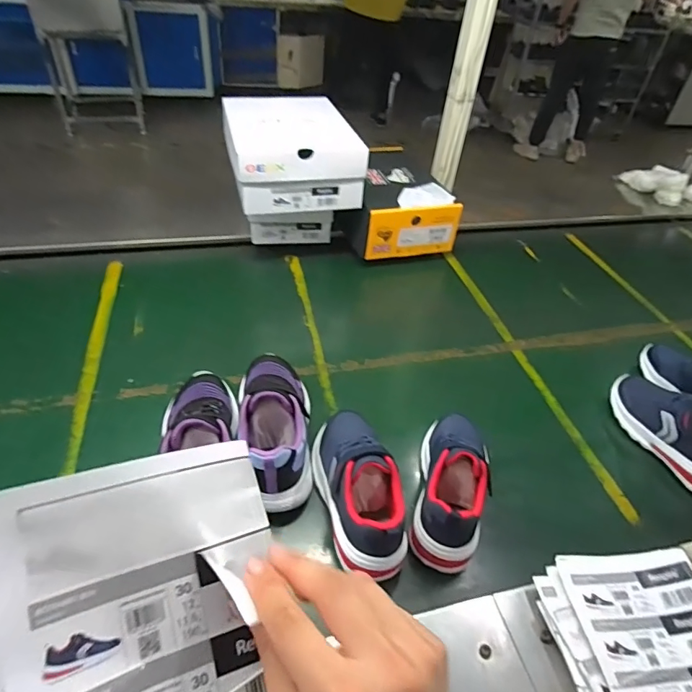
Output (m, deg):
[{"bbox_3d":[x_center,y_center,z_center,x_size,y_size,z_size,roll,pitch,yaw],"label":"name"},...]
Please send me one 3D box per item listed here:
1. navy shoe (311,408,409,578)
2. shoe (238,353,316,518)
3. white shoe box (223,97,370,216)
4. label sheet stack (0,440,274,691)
[{"bbox_3d":[0.013,0.154,0.543,0.077,0.084,0.206,-6,44,-15],"label":"navy shoe"},{"bbox_3d":[-0.088,0.083,0.601,0.087,0.088,0.245,1,42,-7],"label":"shoe"},{"bbox_3d":[-0.109,-0.379,0.926,0.230,0.125,0.281,-6,44,-15],"label":"white shoe box"},{"bbox_3d":[-0.083,0.172,0.219,0.129,0.014,0.234,-8,74,-29],"label":"label sheet stack"}]

